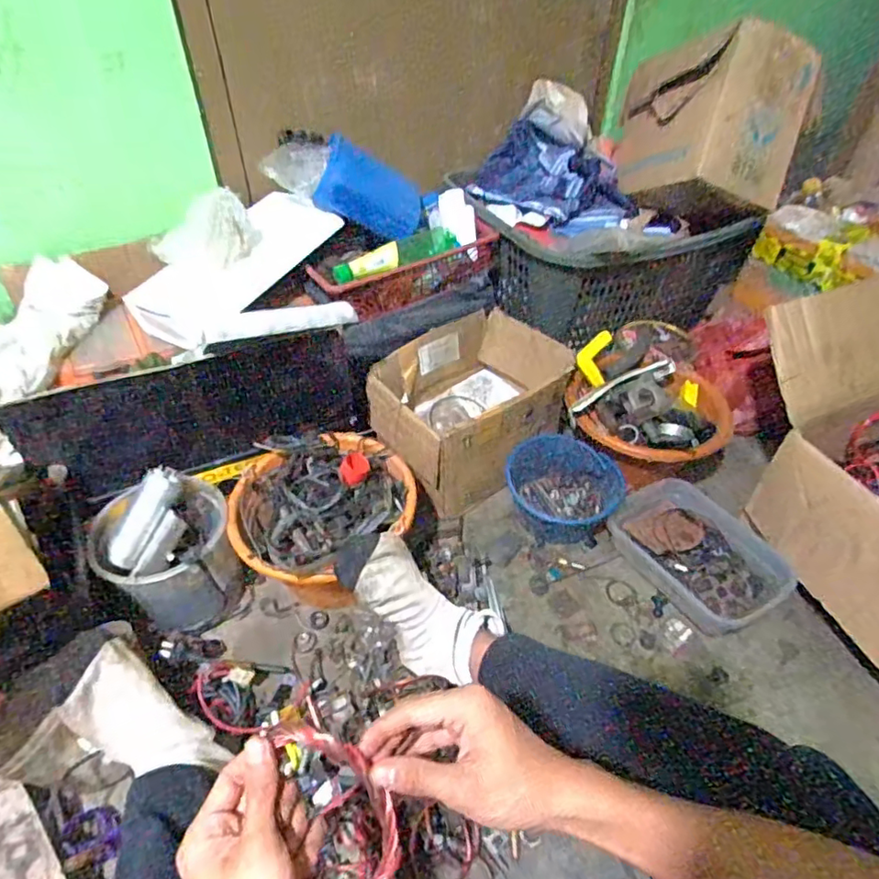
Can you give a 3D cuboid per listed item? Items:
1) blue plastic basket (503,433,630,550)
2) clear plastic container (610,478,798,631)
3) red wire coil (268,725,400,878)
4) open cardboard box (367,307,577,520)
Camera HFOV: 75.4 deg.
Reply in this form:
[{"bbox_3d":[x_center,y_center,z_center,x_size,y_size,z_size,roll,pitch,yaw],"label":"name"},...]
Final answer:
[{"bbox_3d":[0.198,0.081,0.943,0.178,0.092,0.150,31,53,26],"label":"blue plastic basket"},{"bbox_3d":[0.393,0.169,0.871,0.174,0.049,0.240,-25,51,-23],"label":"clear plastic container"},{"bbox_3d":[-0.064,0.230,0.358,0.058,0.031,0.110,-23,82,-21],"label":"red wire coil"},{"bbox_3d":[0.043,-0.053,0.983,0.314,0.183,0.236,-27,52,-25],"label":"open cardboard box"}]

